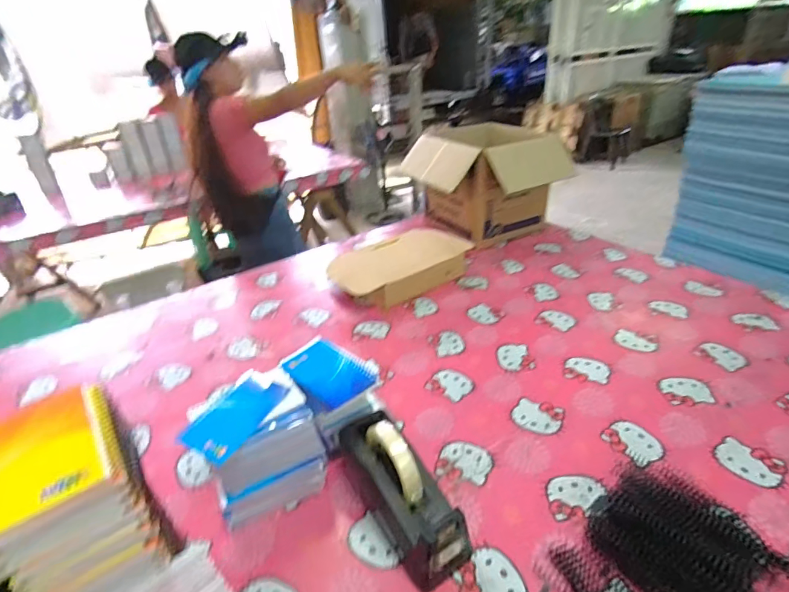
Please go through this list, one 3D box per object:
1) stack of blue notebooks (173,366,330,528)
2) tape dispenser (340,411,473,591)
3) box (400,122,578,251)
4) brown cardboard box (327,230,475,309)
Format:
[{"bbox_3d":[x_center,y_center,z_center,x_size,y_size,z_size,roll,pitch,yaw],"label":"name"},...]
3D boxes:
[{"bbox_3d":[-0.189,0.212,0.588,0.157,0.153,0.116,-21,34,-26],"label":"stack of blue notebooks"},{"bbox_3d":[0.005,0.242,0.540,0.080,0.135,0.204,-23,35,-29],"label":"tape dispenser"},{"bbox_3d":[0.277,-0.358,1.346,0.446,0.295,0.398,-16,32,-18],"label":"box"},{"bbox_3d":[0.018,-0.079,1.121,0.374,0.079,0.231,-21,34,-26],"label":"brown cardboard box"}]

